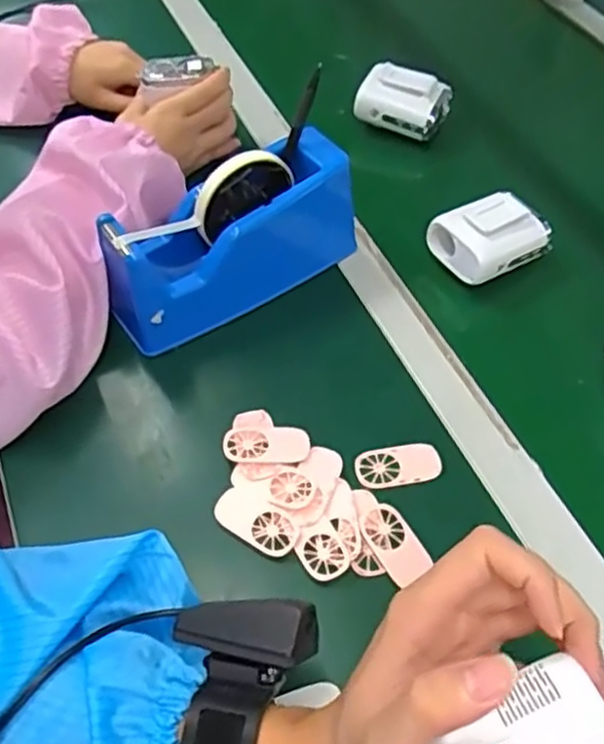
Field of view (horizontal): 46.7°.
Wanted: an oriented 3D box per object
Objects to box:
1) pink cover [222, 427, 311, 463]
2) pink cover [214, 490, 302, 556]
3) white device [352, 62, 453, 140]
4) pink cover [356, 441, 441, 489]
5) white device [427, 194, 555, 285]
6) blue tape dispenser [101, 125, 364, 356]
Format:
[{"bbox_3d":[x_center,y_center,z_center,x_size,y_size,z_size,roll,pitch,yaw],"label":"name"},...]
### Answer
[{"bbox_3d":[-0.024,0.049,0.480,0.058,0.004,0.027,-1,53,0],"label":"pink cover"},{"bbox_3d":[-0.028,0.096,0.448,0.057,0.007,0.029,25,57,18],"label":"pink cover"},{"bbox_3d":[0.101,-0.272,0.698,0.090,0.042,0.056,16,54,12],"label":"white device"},{"bbox_3d":[0.066,0.064,0.480,0.058,0.004,0.028,-8,53,-6],"label":"pink cover"},{"bbox_3d":[0.159,-0.116,0.582,0.094,0.039,0.068,-23,56,-16],"label":"white device"},{"bbox_3d":[-0.054,-0.099,0.548,0.205,0.119,0.068,-29,58,-20],"label":"blue tape dispenser"}]

